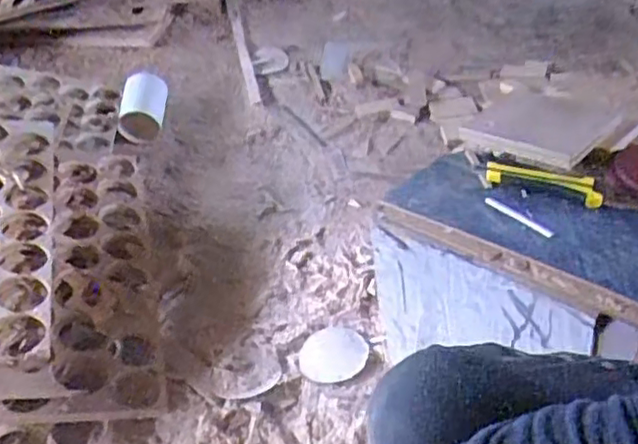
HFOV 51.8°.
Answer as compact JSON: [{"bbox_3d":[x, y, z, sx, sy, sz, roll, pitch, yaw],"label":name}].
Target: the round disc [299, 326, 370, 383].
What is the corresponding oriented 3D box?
[{"bbox_3d":[0.022,0.183,0.923,0.092,0.004,0.097,-4,42,3],"label":"round disc"}]

